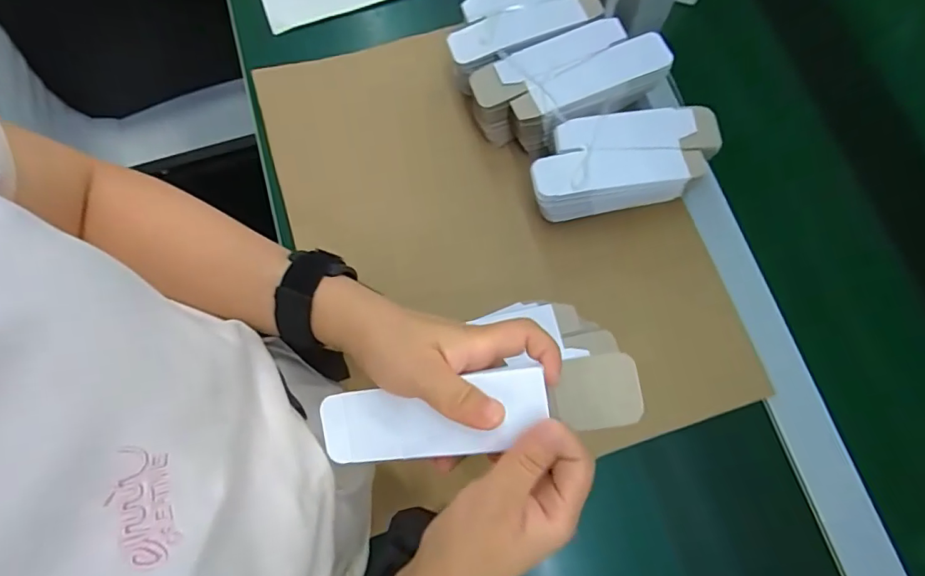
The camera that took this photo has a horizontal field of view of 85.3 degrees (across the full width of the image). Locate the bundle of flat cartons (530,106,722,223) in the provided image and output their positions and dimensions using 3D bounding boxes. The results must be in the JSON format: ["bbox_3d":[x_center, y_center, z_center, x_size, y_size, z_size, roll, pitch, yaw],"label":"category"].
[{"bbox_3d":[0.148,-0.114,0.481,0.171,0.066,0.076,-9,74,-3],"label":"bundle of flat cartons"}]

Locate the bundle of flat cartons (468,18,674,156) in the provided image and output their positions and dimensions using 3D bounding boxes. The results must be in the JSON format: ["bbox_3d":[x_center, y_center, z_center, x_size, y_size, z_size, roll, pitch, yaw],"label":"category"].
[{"bbox_3d":[0.104,-0.199,0.498,0.186,0.062,0.088,-17,74,9],"label":"bundle of flat cartons"}]

